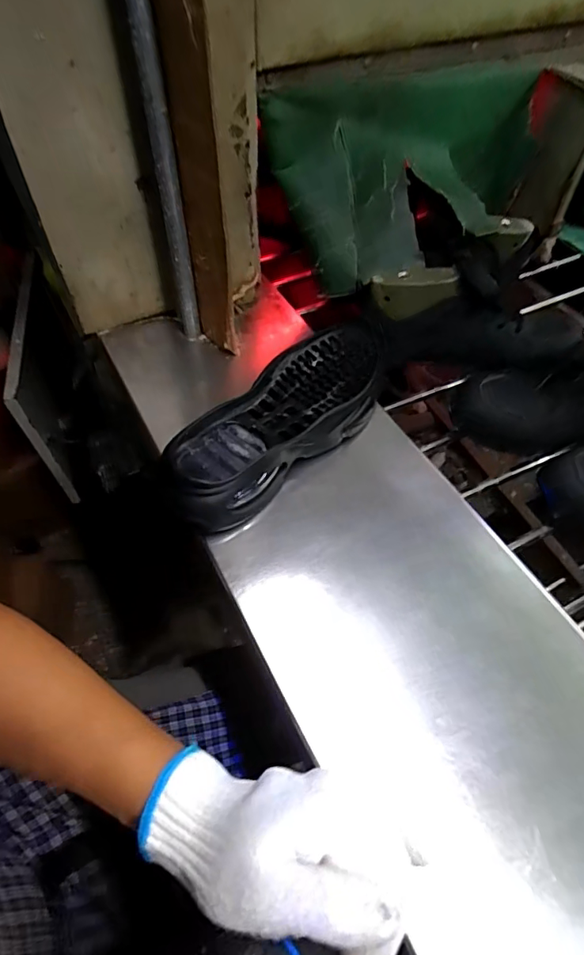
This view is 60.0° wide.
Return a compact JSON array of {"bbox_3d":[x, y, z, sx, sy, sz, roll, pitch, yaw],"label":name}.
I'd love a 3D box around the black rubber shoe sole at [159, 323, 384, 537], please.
[{"bbox_3d":[0.001,-0.061,0.515,0.112,0.059,0.311,32,59,21],"label":"black rubber shoe sole"}]

